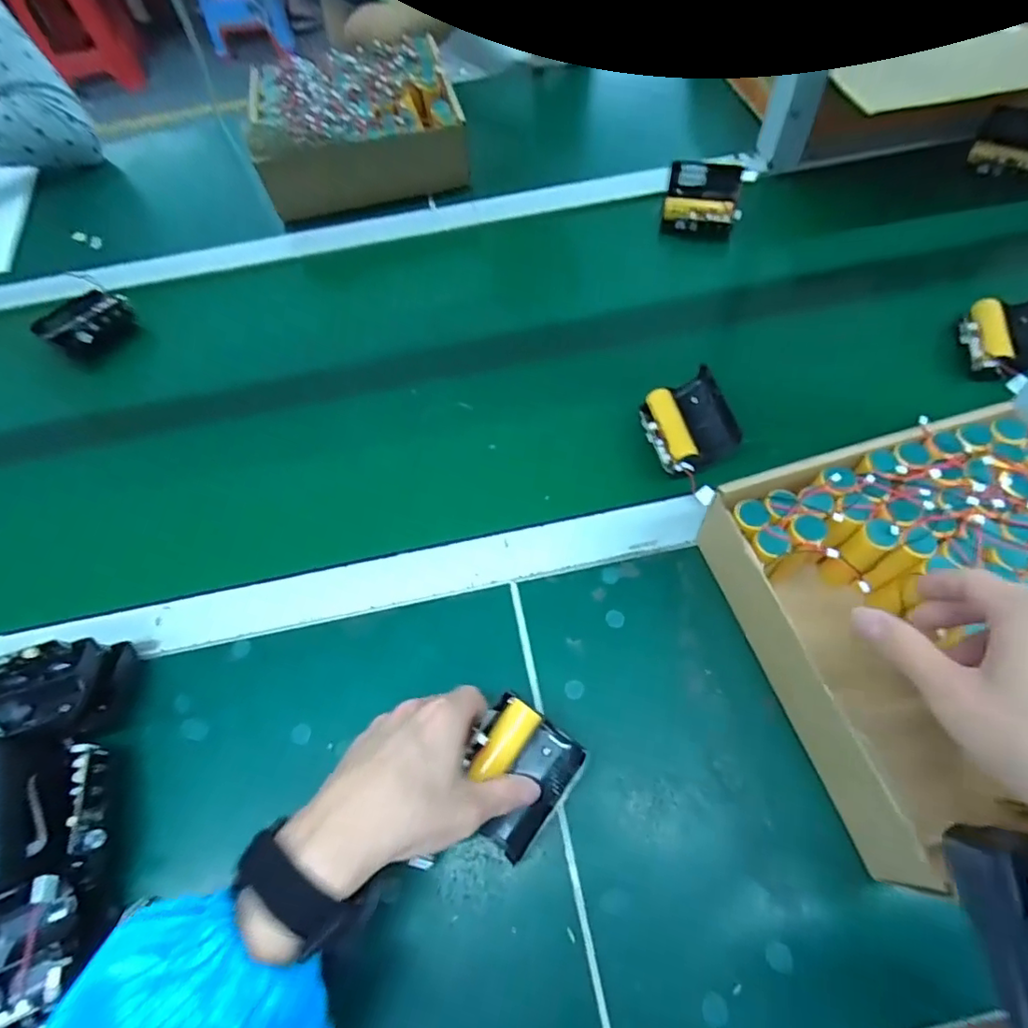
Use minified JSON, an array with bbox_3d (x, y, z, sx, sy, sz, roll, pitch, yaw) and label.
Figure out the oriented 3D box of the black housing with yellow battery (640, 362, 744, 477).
[{"bbox_3d":[0.143,-0.076,0.465,0.061,0.041,0.080,-15,62,-5],"label":"black housing with yellow battery"}]

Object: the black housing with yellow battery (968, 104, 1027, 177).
[{"bbox_3d":[0.569,-0.420,0.621,0.081,0.032,0.068,27,67,17],"label":"black housing with yellow battery"}]

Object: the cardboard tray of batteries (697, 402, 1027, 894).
[{"bbox_3d":[0.278,0.066,0.353,0.229,0.081,0.235,-18,62,-6],"label":"cardboard tray of batteries"}]

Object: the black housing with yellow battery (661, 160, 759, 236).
[{"bbox_3d":[0.212,-0.350,0.616,0.083,0.051,0.058,12,63,9],"label":"black housing with yellow battery"}]

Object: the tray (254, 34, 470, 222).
[{"bbox_3d":[-0.187,-0.466,0.670,0.227,0.077,0.233,-15,62,-5],"label":"tray"}]

